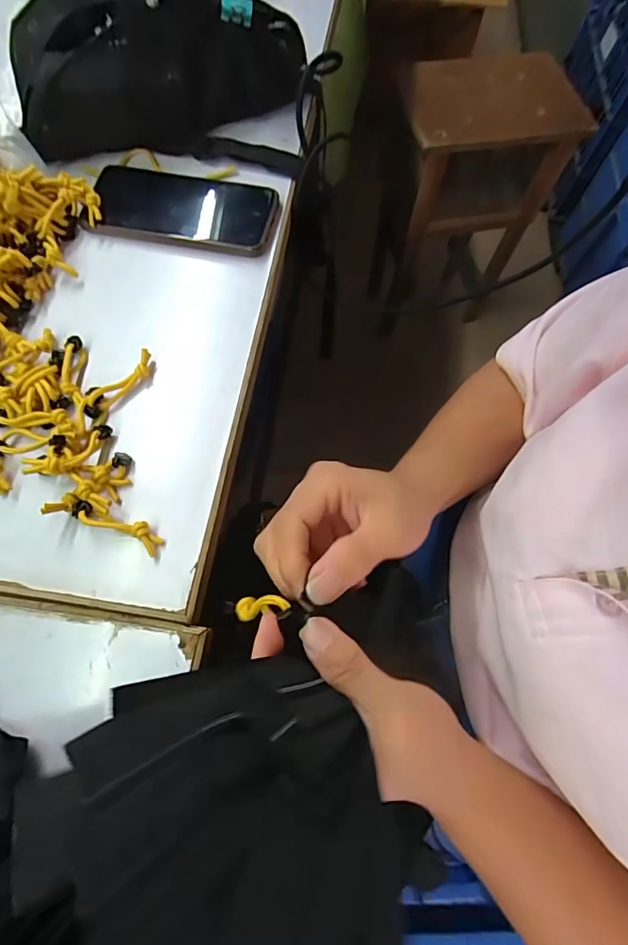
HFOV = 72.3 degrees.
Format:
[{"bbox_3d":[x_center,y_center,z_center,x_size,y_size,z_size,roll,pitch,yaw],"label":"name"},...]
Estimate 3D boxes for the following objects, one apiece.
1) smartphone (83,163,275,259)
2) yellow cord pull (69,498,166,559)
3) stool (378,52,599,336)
[{"bbox_3d":[-0.118,-0.234,0.377,0.167,0.009,0.081,11,69,1],"label":"smartphone"},{"bbox_3d":[-0.126,0.033,0.274,0.061,0.012,0.016,24,71,8],"label":"yellow cord pull"},{"bbox_3d":[0.341,-0.649,1.083,0.351,0.542,0.262,-12,71,-7],"label":"stool"}]

